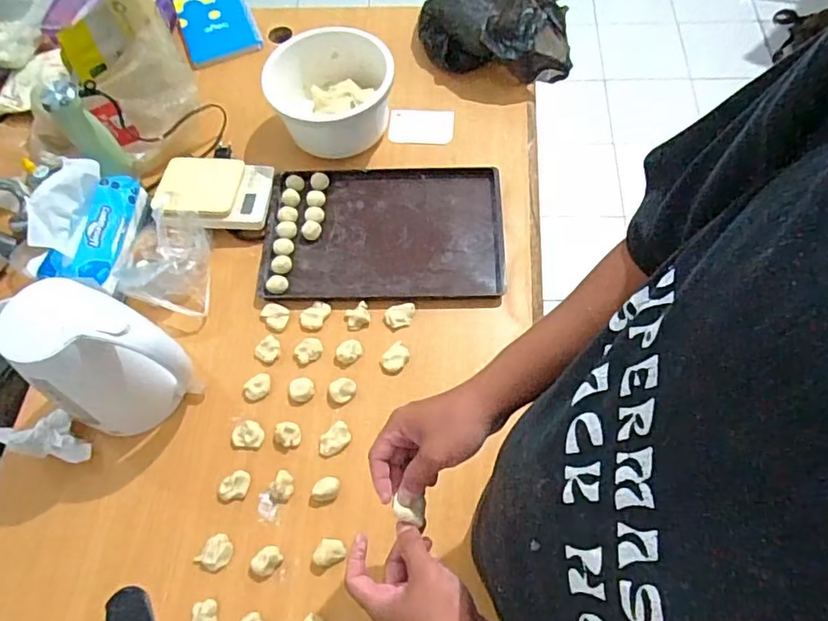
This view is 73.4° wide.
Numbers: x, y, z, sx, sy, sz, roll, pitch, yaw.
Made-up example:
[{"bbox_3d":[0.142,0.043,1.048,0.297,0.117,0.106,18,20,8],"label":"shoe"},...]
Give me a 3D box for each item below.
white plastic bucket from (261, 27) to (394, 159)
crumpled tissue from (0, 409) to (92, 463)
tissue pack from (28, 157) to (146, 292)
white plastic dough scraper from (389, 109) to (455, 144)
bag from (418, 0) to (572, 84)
[{"bbox_3d":[-0.136,-0.367,0.942,0.194,0.113,0.199,-1,63,3],"label":"white plastic bucket"},{"bbox_3d":[-0.486,0.163,0.739,0.111,0.053,0.062,12,65,9],"label":"crumpled tissue"},{"bbox_3d":[-0.491,-0.134,0.825,0.108,0.107,0.184,1,63,4],"label":"tissue pack"},{"bbox_3d":[0.013,-0.326,0.982,0.112,0.010,0.070,3,78,4],"label":"white plastic dough scraper"},{"bbox_3d":[0.144,-0.515,0.976,0.273,0.125,0.164,7,64,7],"label":"bag"}]

